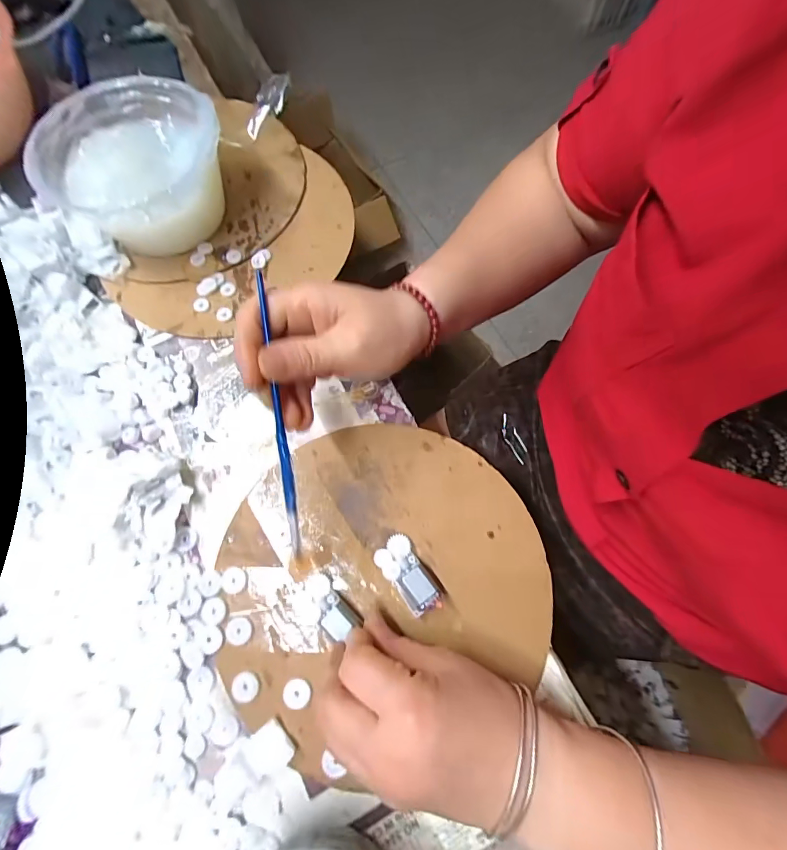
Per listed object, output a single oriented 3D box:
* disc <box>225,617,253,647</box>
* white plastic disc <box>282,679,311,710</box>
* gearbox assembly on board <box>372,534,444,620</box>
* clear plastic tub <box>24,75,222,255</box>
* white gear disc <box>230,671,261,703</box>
[{"bbox_3d":[-0.103,0.136,0.270,0.017,0.004,0.016,0,71,-1],"label":"disc"},{"bbox_3d":[-0.062,0.171,0.261,0.017,0.004,0.017,0,71,-1],"label":"white plastic disc"},{"bbox_3d":[0.010,0.101,0.276,0.026,0.013,0.053,-32,61,-11],"label":"gearbox assembly on board"},{"bbox_3d":[-0.213,-0.214,0.353,0.132,0.070,0.139,0,71,-1],"label":"clear plastic tub"},{"bbox_3d":[-0.095,0.168,0.261,0.018,0.004,0.017,0,71,-1],"label":"white gear disc"}]

